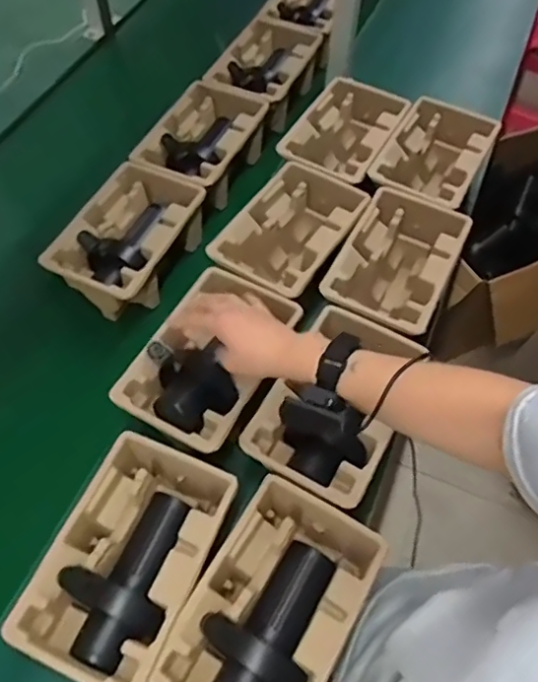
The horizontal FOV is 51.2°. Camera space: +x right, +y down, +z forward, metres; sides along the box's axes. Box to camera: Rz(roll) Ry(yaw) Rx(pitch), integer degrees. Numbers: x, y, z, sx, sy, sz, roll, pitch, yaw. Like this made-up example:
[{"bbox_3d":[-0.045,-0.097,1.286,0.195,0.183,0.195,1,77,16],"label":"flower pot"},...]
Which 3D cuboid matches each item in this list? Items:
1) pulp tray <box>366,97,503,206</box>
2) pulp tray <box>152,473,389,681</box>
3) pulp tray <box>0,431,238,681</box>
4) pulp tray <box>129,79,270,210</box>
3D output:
[{"bbox_3d":[0.260,-0.278,0.919,0.141,0.119,0.215,27,62,12],"label":"pulp tray"},{"bbox_3d":[0.003,0.278,0.579,0.143,0.103,0.225,29,62,13],"label":"pulp tray"},{"bbox_3d":[-0.143,0.229,0.602,0.150,0.080,0.237,22,61,9],"label":"pulp tray"},{"bbox_3d":[-0.112,-0.321,0.946,0.146,0.093,0.223,24,61,11],"label":"pulp tray"}]

